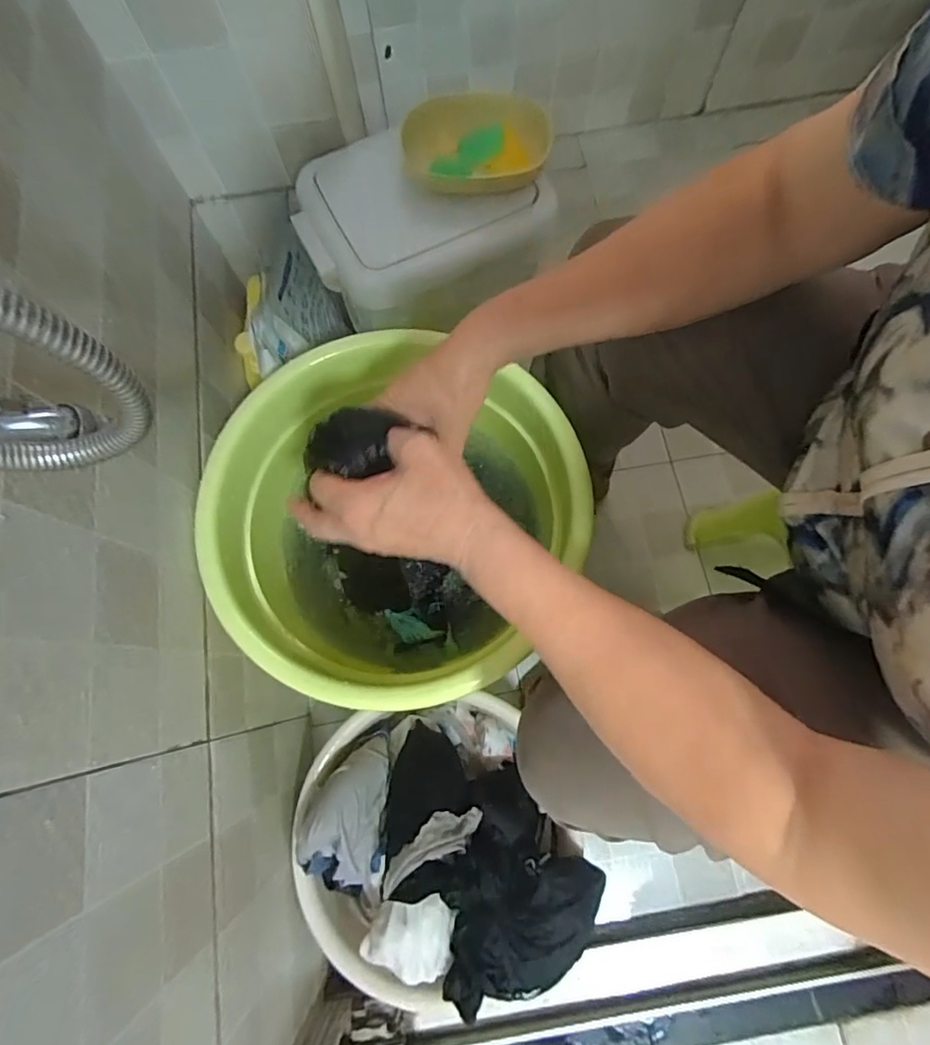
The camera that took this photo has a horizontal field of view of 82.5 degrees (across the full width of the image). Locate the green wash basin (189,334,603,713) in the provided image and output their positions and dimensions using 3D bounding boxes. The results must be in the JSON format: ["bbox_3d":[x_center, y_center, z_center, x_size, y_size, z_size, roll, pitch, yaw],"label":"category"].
[{"bbox_3d":[-0.077,0.000,0.549,0.321,0.152,0.340,0,75,1],"label":"green wash basin"}]

